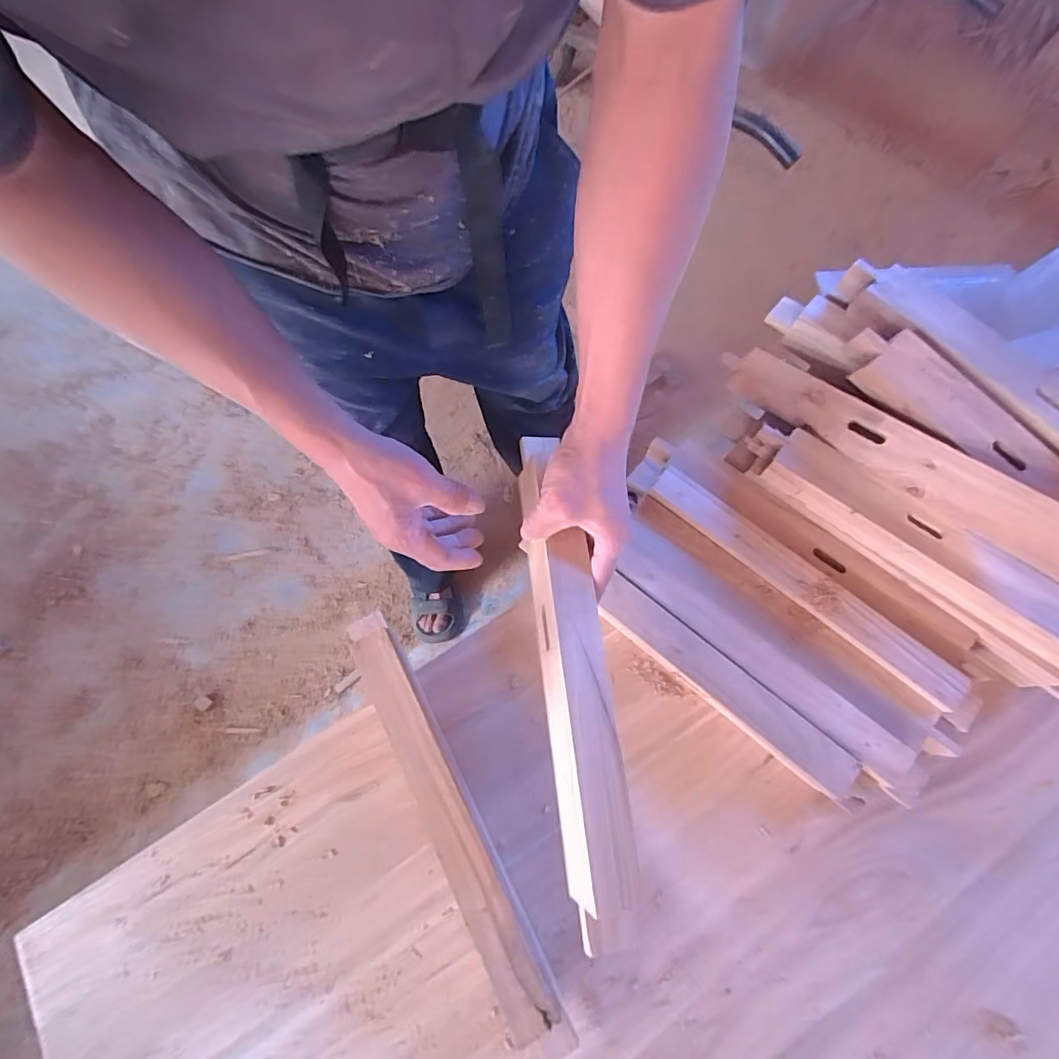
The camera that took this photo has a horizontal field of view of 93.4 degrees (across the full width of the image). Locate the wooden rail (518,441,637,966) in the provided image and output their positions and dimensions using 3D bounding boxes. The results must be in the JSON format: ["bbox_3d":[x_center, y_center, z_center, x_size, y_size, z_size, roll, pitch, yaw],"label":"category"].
[{"bbox_3d":[0.033,0.105,0.400,0.051,0.041,0.387,-7,72,-2],"label":"wooden rail"}]

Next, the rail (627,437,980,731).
[{"bbox_3d":[0.270,0.045,0.512,0.391,0.024,0.055,41,74,15],"label":"rail"}]

